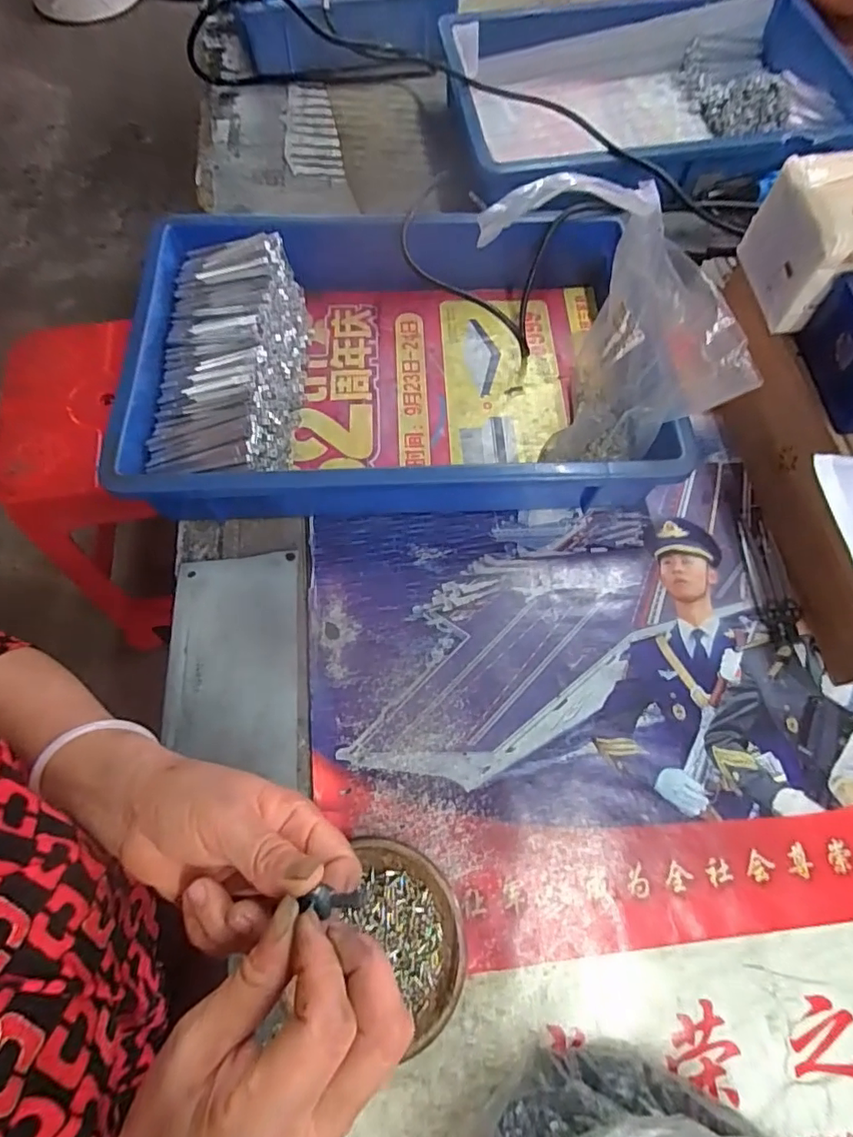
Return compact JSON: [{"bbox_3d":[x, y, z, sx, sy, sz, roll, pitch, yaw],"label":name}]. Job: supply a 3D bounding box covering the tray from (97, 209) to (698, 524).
[{"bbox_3d":[-0.027,-0.175,0.502,0.427,0.100,0.284,-3,66,-1],"label":"tray"}]

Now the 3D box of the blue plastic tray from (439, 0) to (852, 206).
[{"bbox_3d":[0.251,-0.524,0.628,0.447,0.072,0.300,-11,66,-5],"label":"blue plastic tray"}]

